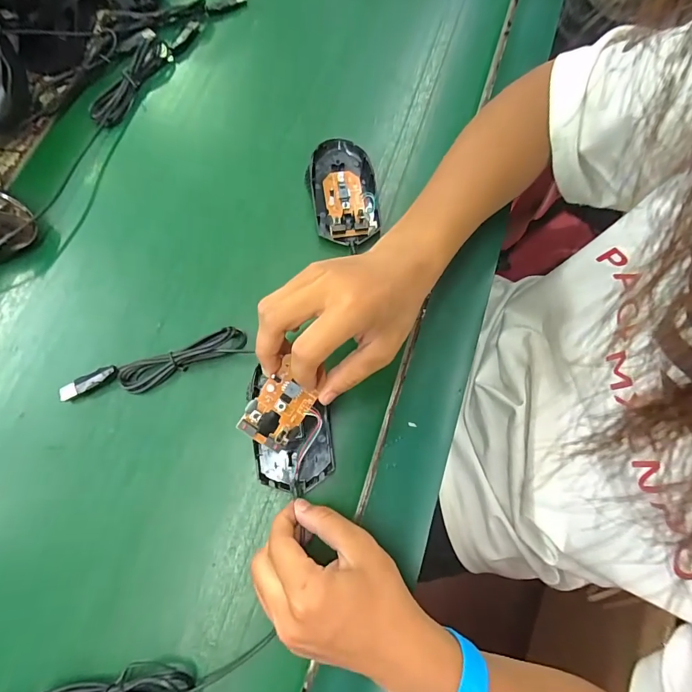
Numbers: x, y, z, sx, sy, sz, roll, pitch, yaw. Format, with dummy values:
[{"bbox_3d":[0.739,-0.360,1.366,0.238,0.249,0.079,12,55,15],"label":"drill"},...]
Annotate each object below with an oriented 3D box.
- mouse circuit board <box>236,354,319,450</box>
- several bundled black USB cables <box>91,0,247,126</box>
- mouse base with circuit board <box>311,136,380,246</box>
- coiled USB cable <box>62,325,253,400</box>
[{"bbox_3d":[-0.045,0.043,0.283,0.038,0.012,0.054,40,77,8],"label":"mouse circuit board"},{"bbox_3d":[-0.193,-0.315,0.430,0.040,0.021,0.219,33,76,7],"label":"several bundled black USB cables"},{"bbox_3d":[-0.002,-0.149,0.392,0.059,0.015,0.112,-8,75,-4],"label":"mouse base with circuit board"},{"bbox_3d":[-0.157,0.018,0.335,0.150,0.017,0.027,-18,76,-7],"label":"coiled USB cable"}]

